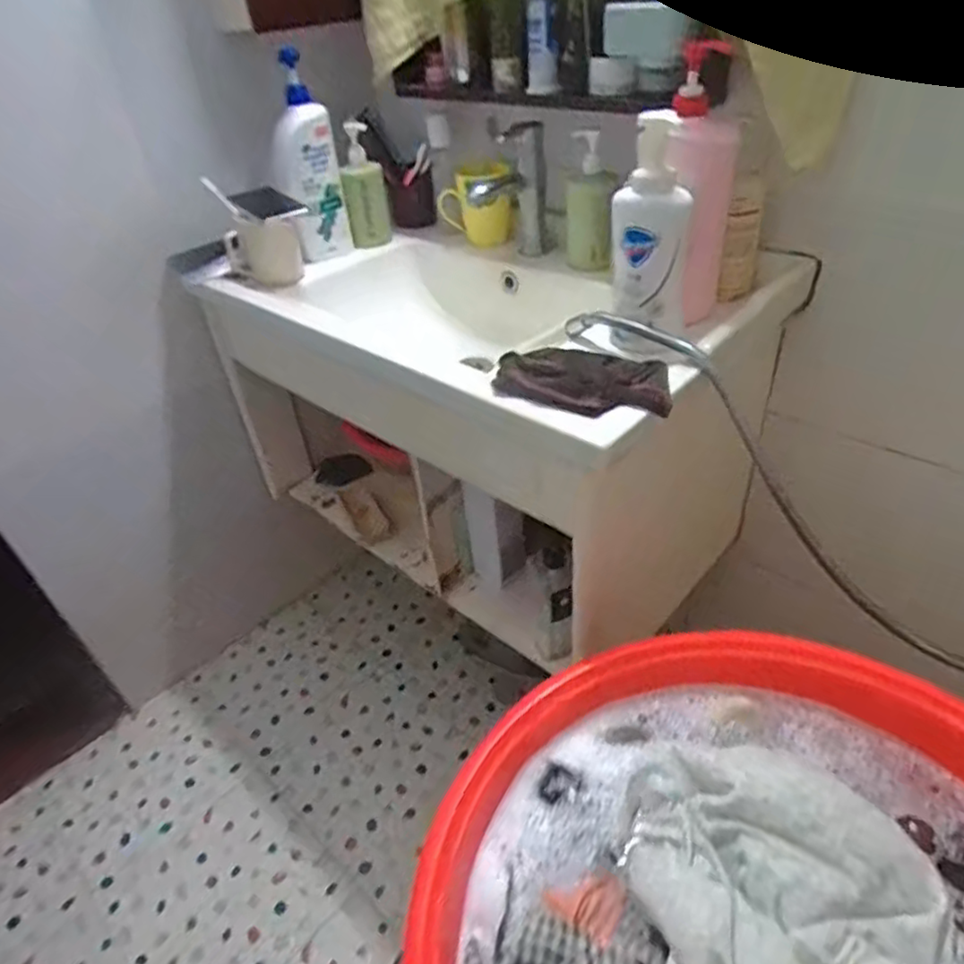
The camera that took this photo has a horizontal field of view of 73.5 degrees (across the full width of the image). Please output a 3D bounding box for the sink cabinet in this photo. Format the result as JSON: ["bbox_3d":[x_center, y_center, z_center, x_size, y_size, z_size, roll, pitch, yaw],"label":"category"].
[{"bbox_3d":[-0.020,-0.110,1.057,0.829,0.484,0.431,26,48,34],"label":"sink cabinet"}]

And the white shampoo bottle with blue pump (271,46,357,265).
[{"bbox_3d":[-0.270,-0.481,1.002,0.099,0.275,0.066,-25,42,-23],"label":"white shampoo bottle with blue pump"}]

